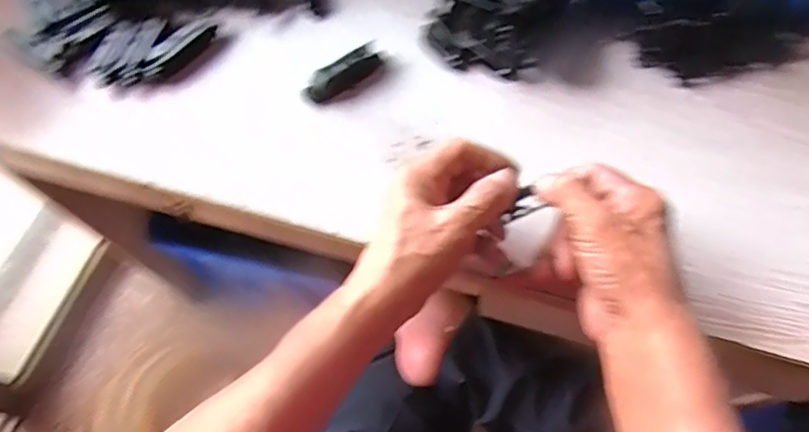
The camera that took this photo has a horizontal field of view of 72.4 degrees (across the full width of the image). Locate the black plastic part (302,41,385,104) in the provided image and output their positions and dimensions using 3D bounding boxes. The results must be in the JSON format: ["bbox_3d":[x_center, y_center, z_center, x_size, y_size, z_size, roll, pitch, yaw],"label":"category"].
[{"bbox_3d":[-0.051,-0.123,0.478,0.077,0.018,0.020,-36,69,-12],"label":"black plastic part"}]

